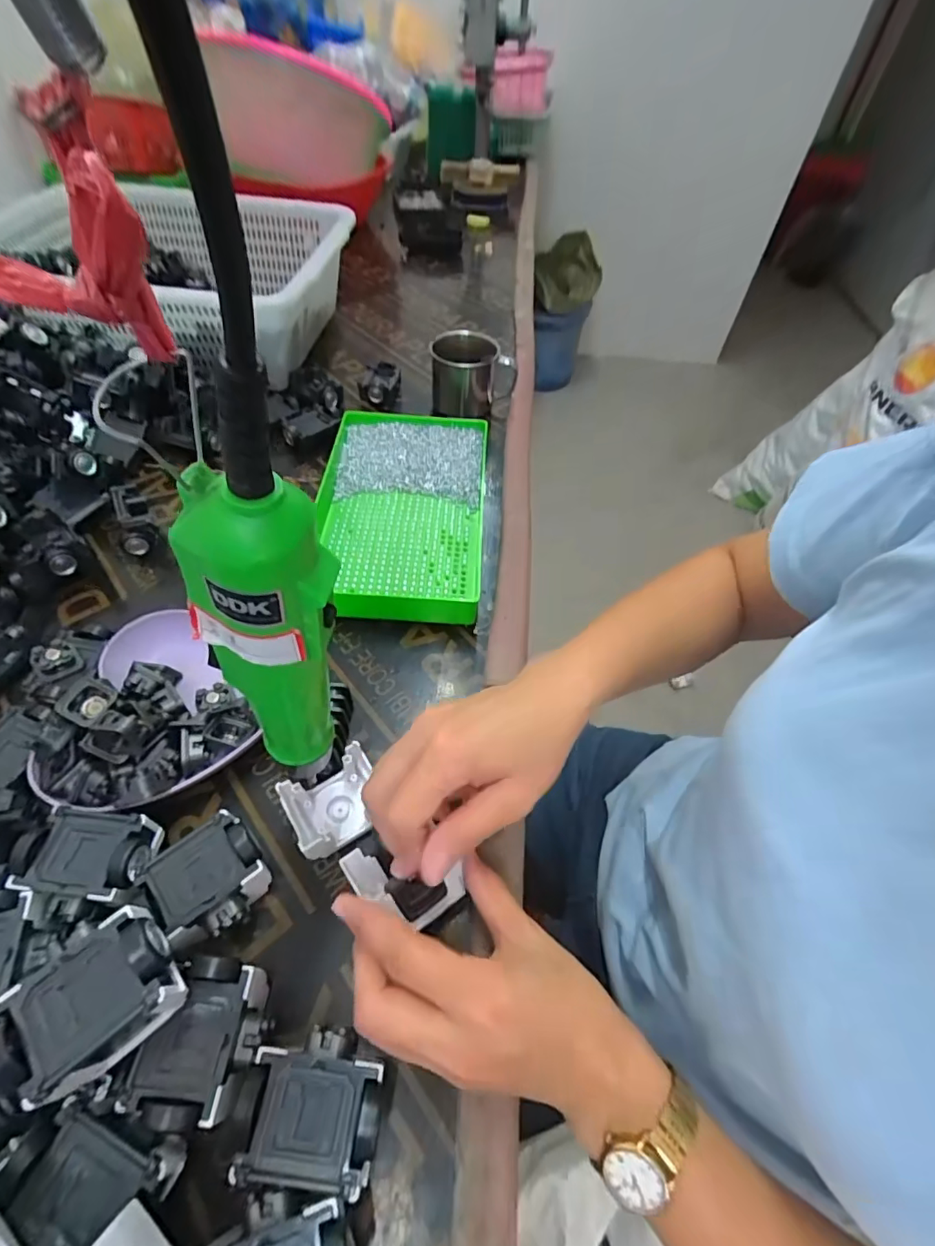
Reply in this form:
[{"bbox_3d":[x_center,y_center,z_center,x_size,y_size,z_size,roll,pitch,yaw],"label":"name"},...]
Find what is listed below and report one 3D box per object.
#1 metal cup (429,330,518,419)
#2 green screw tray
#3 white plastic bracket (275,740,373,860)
[{"bbox_3d":[0.006,-0.283,0.608,0.093,0.085,0.093,2,53,-2],"label":"metal cup"},{"bbox_3d":[-0.063,-0.102,0.478,0.155,0.038,0.245,4,53,0],"label":"green screw tray"},{"bbox_3d":[-0.084,0.111,0.328,0.057,0.017,0.050,-28,60,-22],"label":"white plastic bracket"}]

